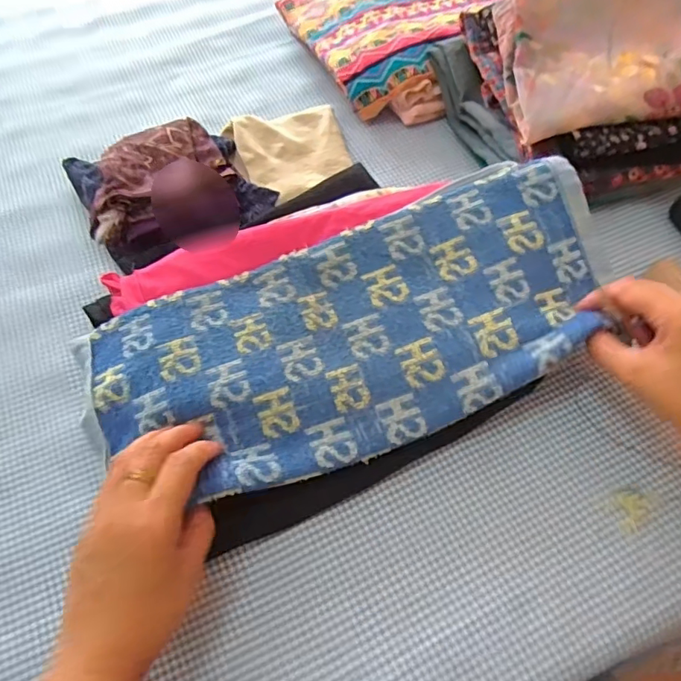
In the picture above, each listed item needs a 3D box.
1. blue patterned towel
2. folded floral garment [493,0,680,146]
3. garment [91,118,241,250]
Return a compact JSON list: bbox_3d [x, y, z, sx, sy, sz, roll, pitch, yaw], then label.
[{"bbox_3d":[0.013,-0.004,0.394,0.390,0.048,0.168,-20,61,-4],"label":"blue patterned towel"},{"bbox_3d":[0.308,-0.270,0.477,0.304,0.057,0.151,-7,59,0],"label":"folded floral garment"},{"bbox_3d":[-0.177,-0.151,0.526,0.140,0.056,0.137,-17,63,-7],"label":"garment"}]

